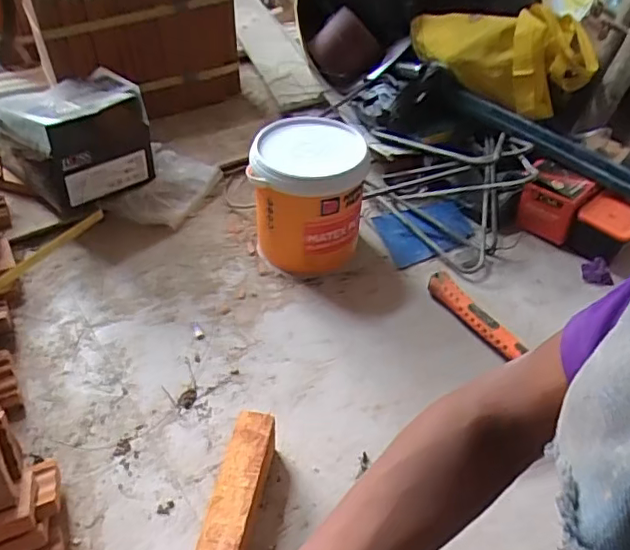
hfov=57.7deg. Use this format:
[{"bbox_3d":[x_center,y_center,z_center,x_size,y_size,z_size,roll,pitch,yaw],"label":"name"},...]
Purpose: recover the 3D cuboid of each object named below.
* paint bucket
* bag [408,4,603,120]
[{"bbox_3d":[-0.010,-0.110,0.808,0.147,0.174,0.156,3,44,-1],"label":"paint bucket"},{"bbox_3d":[0.313,-0.359,0.922,0.291,0.115,0.175,2,44,-2],"label":"bag"}]

